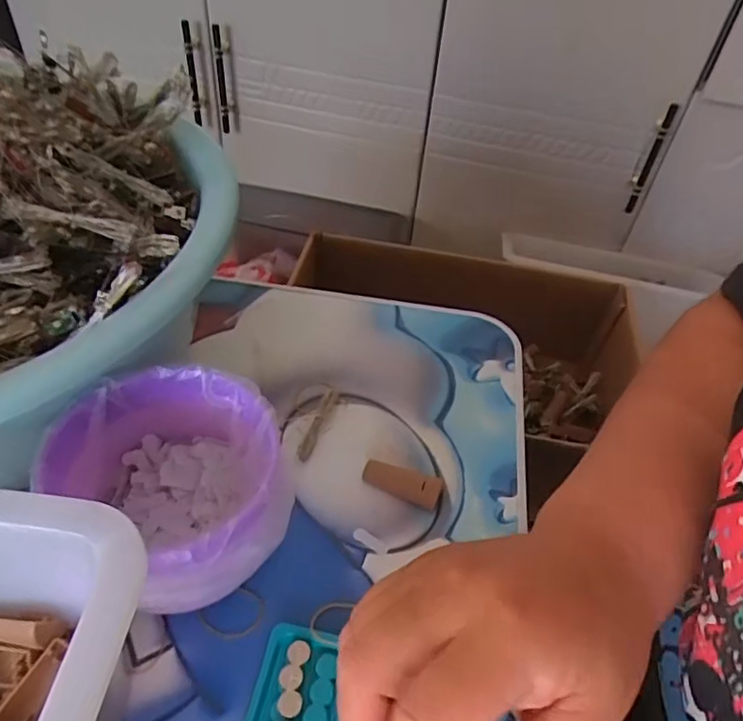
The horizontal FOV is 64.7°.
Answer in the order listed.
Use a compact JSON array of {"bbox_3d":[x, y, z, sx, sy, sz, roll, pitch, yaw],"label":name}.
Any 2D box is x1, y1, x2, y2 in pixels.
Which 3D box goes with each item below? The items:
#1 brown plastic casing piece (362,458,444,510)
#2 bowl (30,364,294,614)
[{"bbox_3d":[0.019,0.078,0.372,0.051,0.004,0.021,12,63,19],"label":"brown plastic casing piece"},{"bbox_3d":[-0.096,0.073,0.310,0.114,0.089,0.105,24,49,19],"label":"bowl"}]

